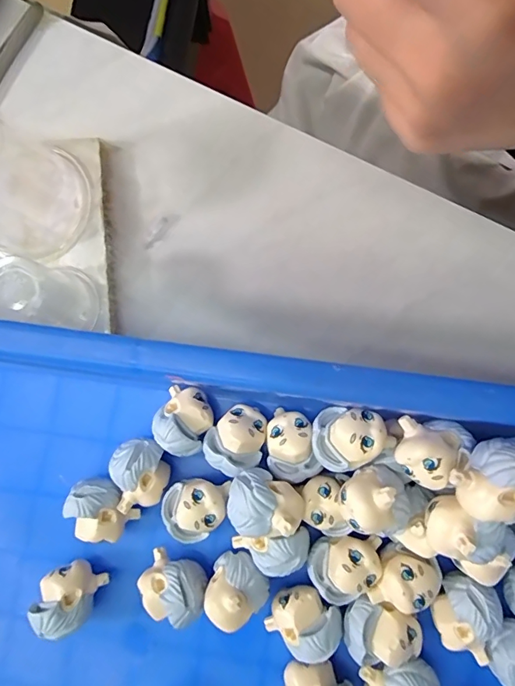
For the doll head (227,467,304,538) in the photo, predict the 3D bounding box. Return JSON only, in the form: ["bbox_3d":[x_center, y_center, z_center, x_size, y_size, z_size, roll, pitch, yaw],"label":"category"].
[{"bbox_3d":[0.002,0.061,0.167,0.027,0.023,0.023,28,85,7],"label":"doll head"}]

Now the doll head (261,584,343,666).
[{"bbox_3d":[0.018,0.108,0.172,0.025,0.017,0.023,28,85,7],"label":"doll head"}]

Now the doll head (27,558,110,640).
[{"bbox_3d":[-0.077,0.103,0.184,0.023,0.027,0.025,0,83,4],"label":"doll head"}]

